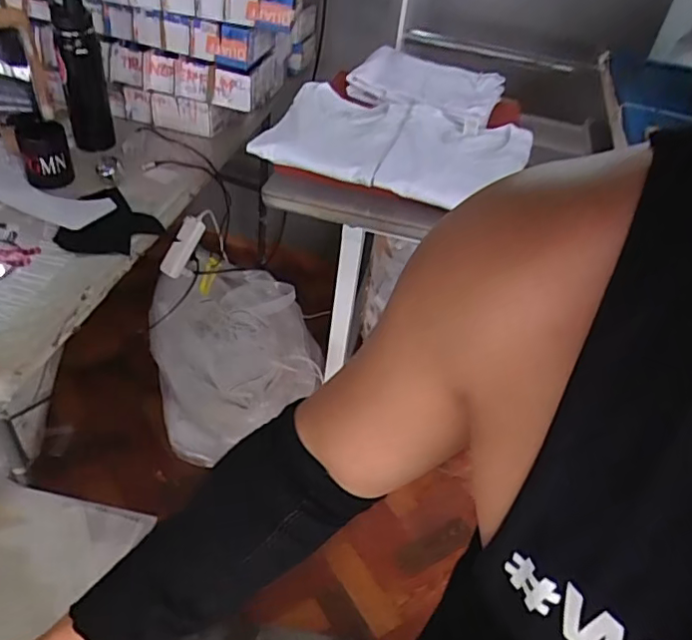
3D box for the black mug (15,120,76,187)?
[{"bbox_3d":[-0.533,-0.299,1.051,0.079,0.101,0.086,-8,45,-17],"label":"black mug"}]

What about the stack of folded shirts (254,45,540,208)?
[{"bbox_3d":[0.128,-0.370,1.071,0.402,0.055,0.482,17,44,11],"label":"stack of folded shirts"}]

